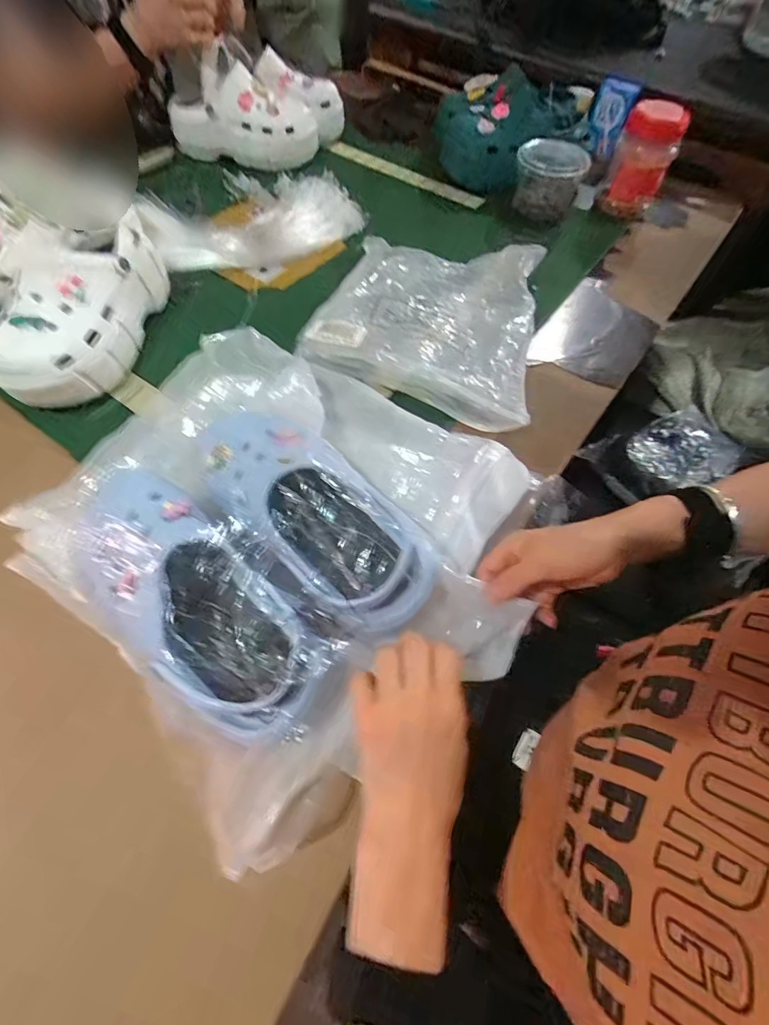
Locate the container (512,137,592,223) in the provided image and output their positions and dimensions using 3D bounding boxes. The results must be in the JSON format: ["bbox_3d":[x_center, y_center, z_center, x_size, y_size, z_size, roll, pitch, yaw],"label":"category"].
[{"bbox_3d":[0.279,-0.565,0.737,0.114,0.087,0.096,14,62,5],"label":"container"}]

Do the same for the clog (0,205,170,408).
[{"bbox_3d":[-0.345,-0.241,0.501,0.098,0.104,0.254,12,62,4],"label":"clog"}]

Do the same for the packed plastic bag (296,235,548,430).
[{"bbox_3d":[0.063,-0.256,0.544,0.251,0.063,0.334,12,62,4],"label":"packed plastic bag"}]

